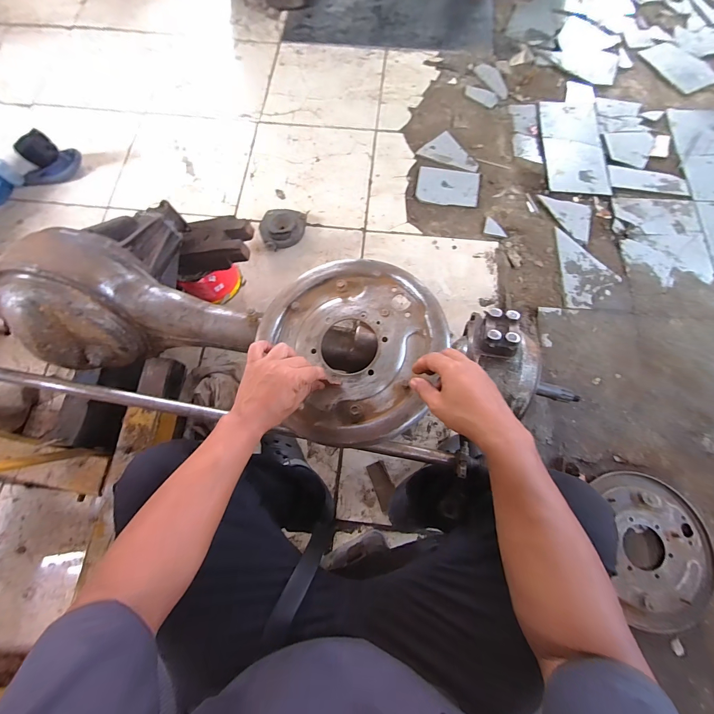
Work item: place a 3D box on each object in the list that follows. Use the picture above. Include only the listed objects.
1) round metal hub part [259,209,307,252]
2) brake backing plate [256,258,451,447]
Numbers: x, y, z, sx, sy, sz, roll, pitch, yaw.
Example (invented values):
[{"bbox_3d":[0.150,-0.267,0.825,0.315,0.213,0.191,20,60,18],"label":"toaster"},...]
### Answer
[{"bbox_3d":[-0.214,-0.380,0.988,0.137,0.048,0.114,-25,76,-7],"label":"round metal hub part"},{"bbox_3d":[-0.002,-0.025,0.524,0.264,0.046,0.299,-26,76,-7],"label":"brake backing plate"}]

